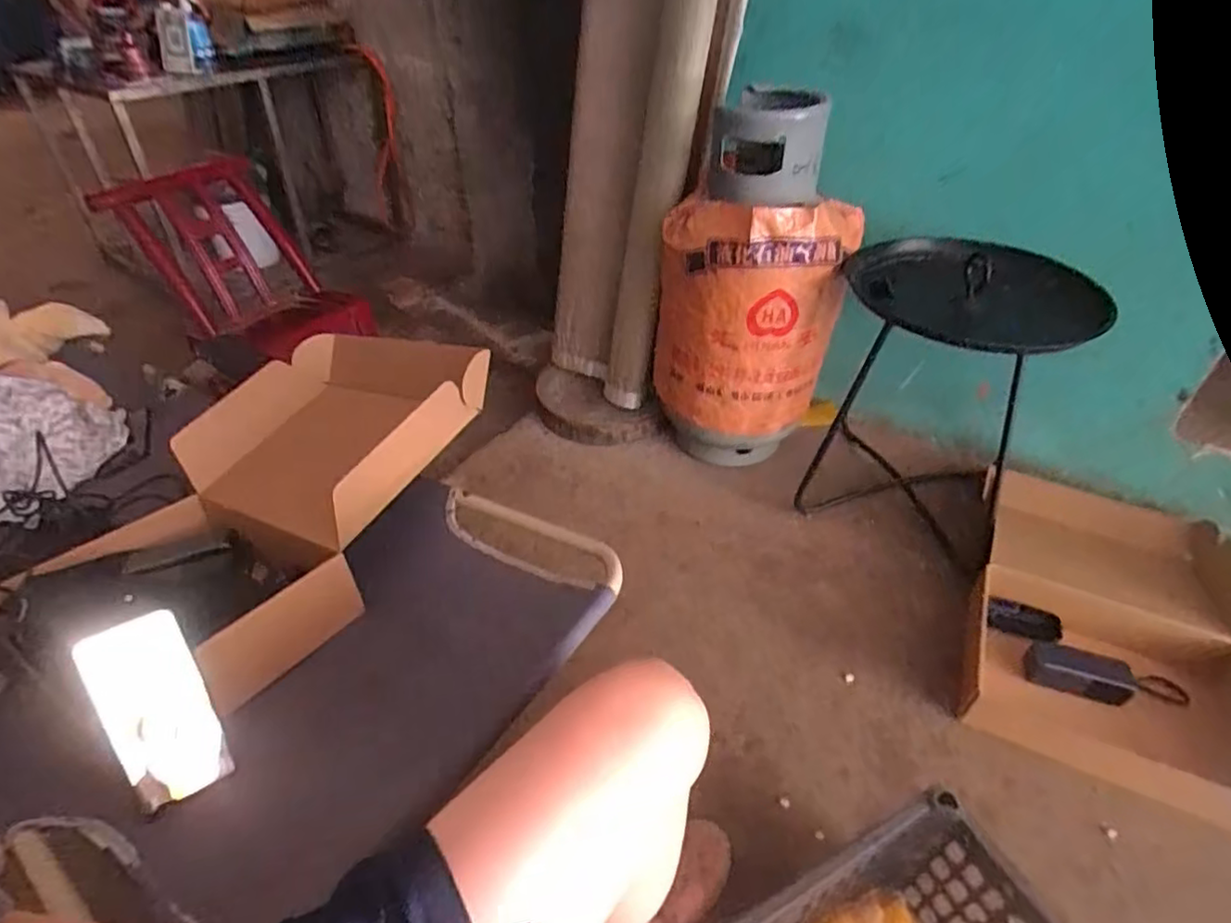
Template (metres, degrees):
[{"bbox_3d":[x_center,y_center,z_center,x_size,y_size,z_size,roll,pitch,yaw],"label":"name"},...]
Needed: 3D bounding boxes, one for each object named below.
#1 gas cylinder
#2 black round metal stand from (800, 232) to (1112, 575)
[{"bbox_3d":[0.256,-0.330,1.224,0.316,0.621,0.299,19,44,19],"label":"gas cylinder"},{"bbox_3d":[0.566,-0.132,1.184,0.380,0.451,0.381,17,43,17],"label":"black round metal stand"}]

